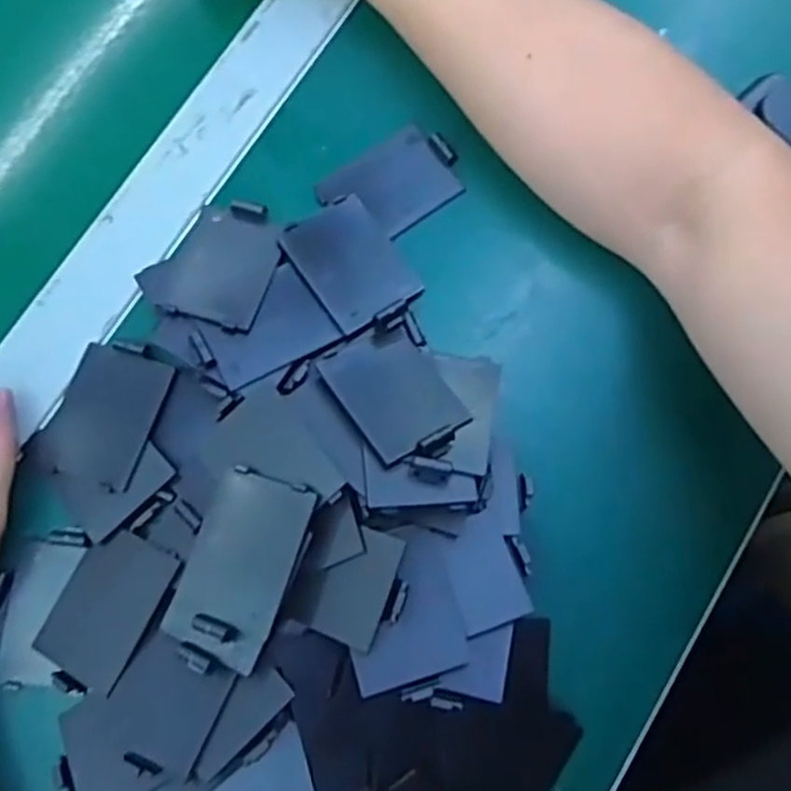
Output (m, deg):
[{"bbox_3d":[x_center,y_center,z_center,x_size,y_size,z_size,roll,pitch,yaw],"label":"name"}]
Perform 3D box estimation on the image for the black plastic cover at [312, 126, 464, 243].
[{"bbox_3d":[0.000,-0.103,0.365,0.066,0.004,0.045,-35,80,-7],"label":"black plastic cover"}]

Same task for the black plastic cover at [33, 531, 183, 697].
[{"bbox_3d":[-0.123,0.091,0.316,0.044,0.004,0.065,23,81,22],"label":"black plastic cover"}]

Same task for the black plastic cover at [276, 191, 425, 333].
[{"bbox_3d":[-0.020,-0.062,0.349,0.045,0.006,0.063,-34,80,-7],"label":"black plastic cover"}]

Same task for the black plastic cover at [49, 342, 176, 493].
[{"bbox_3d":[-0.131,0.008,0.337,0.045,0.004,0.063,16,80,10],"label":"black plastic cover"}]

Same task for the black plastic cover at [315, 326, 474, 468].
[{"bbox_3d":[0.001,-0.002,0.329,0.048,0.007,0.068,-25,60,-19],"label":"black plastic cover"}]

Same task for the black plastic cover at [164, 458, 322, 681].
[{"bbox_3d":[-0.065,0.069,0.303,0.045,0.008,0.079,17,80,21],"label":"black plastic cover"}]

